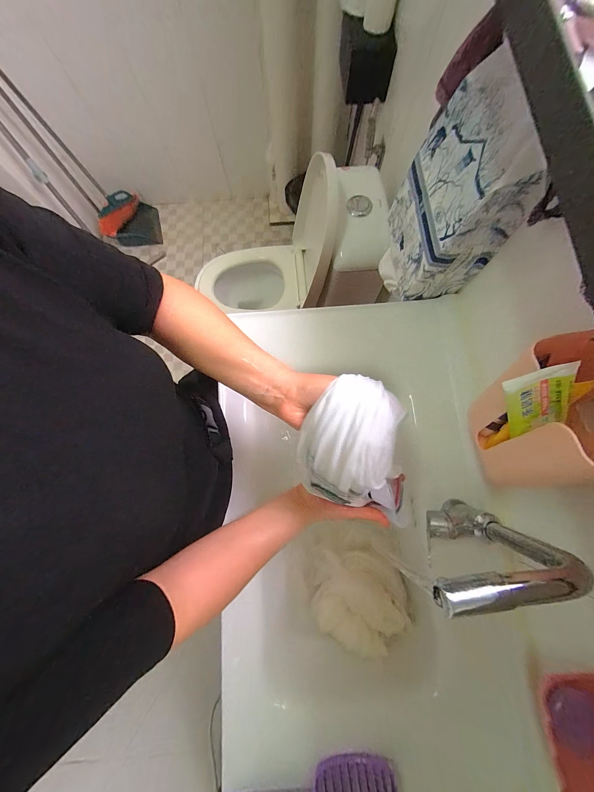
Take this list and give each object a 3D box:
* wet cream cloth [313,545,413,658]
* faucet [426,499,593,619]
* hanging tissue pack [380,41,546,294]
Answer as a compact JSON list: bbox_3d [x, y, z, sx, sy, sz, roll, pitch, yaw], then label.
[{"bbox_3d":[0.113,0.370,0.497,0.168,0.072,0.151,7,79,2],"label":"wet cream cloth"},{"bbox_3d":[0.202,0.186,0.339,0.158,0.245,0.034,-11,79,-1],"label":"faucet"},{"bbox_3d":[0.254,-0.317,0.467,0.124,0.285,0.203,0,79,1],"label":"hanging tissue pack"}]

